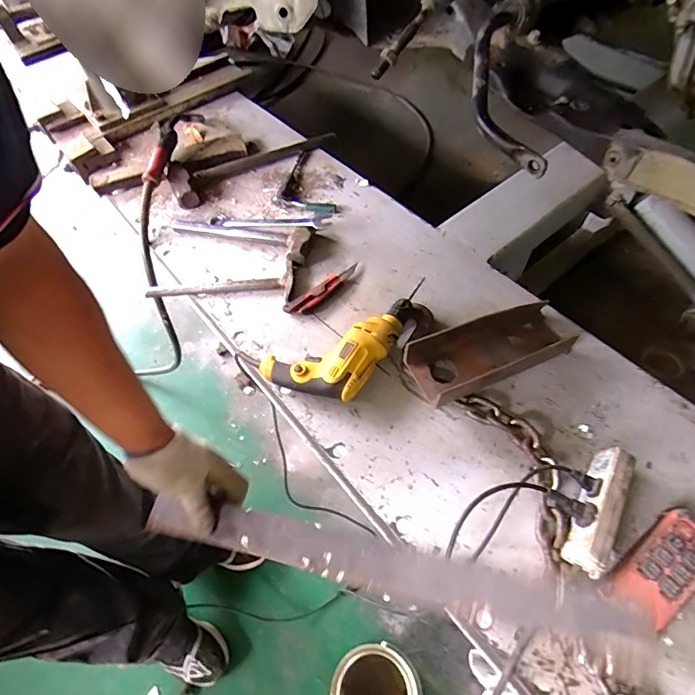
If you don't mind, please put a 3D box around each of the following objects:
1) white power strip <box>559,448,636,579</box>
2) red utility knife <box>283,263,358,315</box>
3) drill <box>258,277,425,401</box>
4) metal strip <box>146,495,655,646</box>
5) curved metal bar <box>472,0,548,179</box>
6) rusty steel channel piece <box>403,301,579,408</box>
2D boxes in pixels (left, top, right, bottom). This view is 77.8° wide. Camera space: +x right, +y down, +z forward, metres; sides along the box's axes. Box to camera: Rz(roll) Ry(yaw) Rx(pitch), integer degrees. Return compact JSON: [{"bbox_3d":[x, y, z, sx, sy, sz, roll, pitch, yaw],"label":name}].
[{"bbox_3d":[0.340,0.220,0.585,0.046,0.053,0.175,27,63,19],"label":"white power strip"},{"bbox_3d":[-0.050,-0.114,0.856,0.171,0.015,0.035,-34,62,-17],"label":"red utility knife"},{"bbox_3d":[0.022,0.000,0.751,0.332,0.068,0.148,-28,60,-13],"label":"drill"},{"bbox_3d":[-0.019,0.211,0.442,0.533,0.009,0.046,-1,71,29],"label":"metal strip"},{"bbox_3d":[0.232,-0.391,0.628,0.100,0.057,0.352,8,71,7],"label":"curved metal bar"},{"bbox_3d":[0.240,0.005,0.726,0.278,0.084,0.101,-22,59,-10],"label":"rusty steel channel piece"}]

